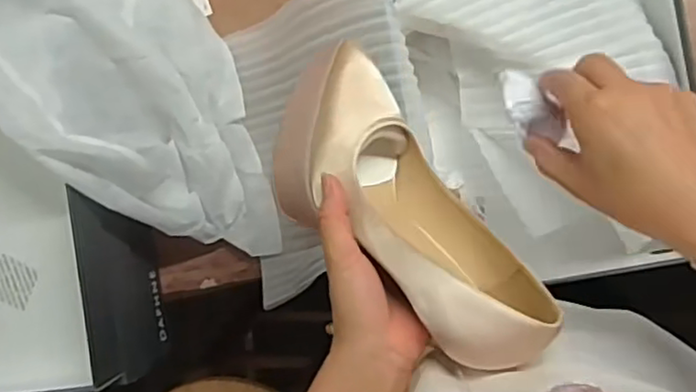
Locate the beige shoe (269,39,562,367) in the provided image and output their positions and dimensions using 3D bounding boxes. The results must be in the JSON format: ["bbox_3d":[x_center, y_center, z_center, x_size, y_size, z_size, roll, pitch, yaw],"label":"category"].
[{"bbox_3d":[0.033,0.016,0.443,0.110,0.071,0.245,-41,57,7],"label":"beige shoe"}]

